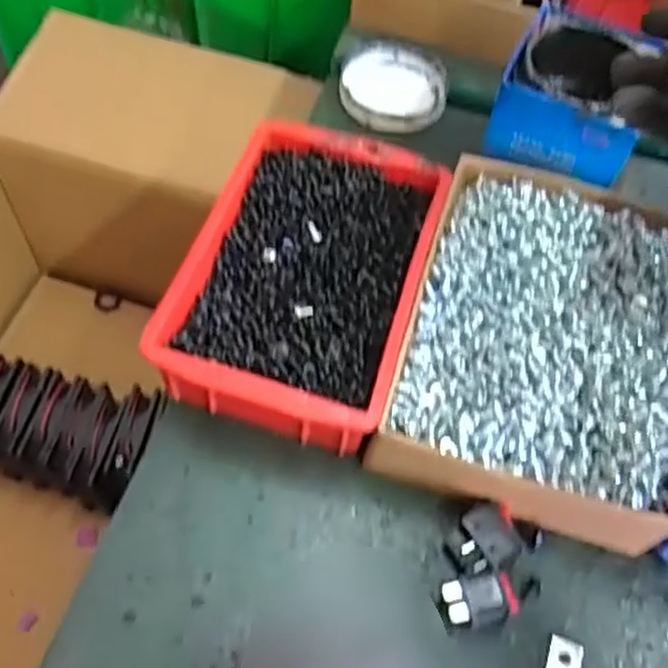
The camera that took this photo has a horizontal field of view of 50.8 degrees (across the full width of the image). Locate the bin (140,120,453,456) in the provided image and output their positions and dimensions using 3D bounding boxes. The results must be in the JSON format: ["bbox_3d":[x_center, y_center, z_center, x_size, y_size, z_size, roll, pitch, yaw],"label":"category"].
[{"bbox_3d":[-0.014,-0.033,0.436,0.131,0.059,0.196,16,59,5],"label":"bin"}]

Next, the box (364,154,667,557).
[{"bbox_3d":[0.129,0.004,0.421,0.164,0.047,0.228,17,59,6],"label":"box"}]

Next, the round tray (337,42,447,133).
[{"bbox_3d":[0.049,-0.202,0.576,0.084,0.018,0.094,6,58,-1],"label":"round tray"}]

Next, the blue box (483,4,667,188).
[{"bbox_3d":[0.163,-0.164,0.473,0.087,0.054,0.100,22,60,9],"label":"blue box"}]

